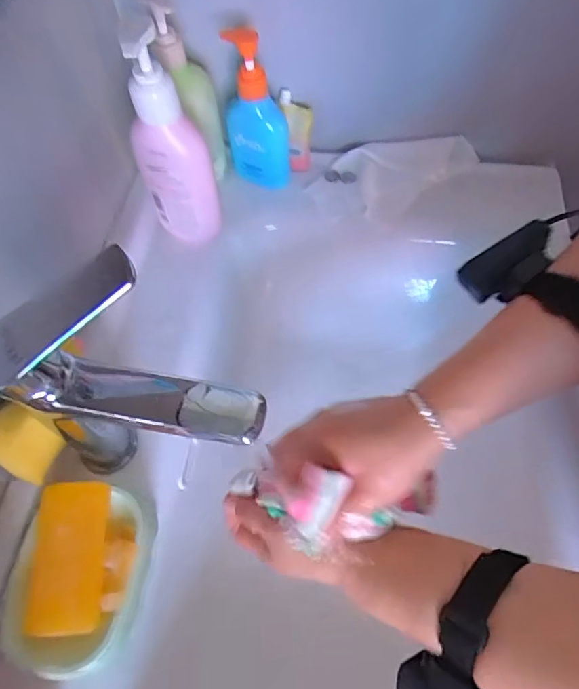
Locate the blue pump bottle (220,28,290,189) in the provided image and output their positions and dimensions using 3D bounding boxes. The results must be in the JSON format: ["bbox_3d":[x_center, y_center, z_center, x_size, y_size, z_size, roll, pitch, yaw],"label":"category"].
[{"bbox_3d":[-0.036,-0.246,0.526,0.068,0.162,0.048,-6,63,-1],"label":"blue pump bottle"}]

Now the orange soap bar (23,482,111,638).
[{"bbox_3d":[-0.165,0.158,0.362,0.049,0.022,0.102,7,64,-19],"label":"orange soap bar"}]

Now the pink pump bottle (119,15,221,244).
[{"bbox_3d":[-0.112,-0.183,0.458,0.063,0.211,0.055,-33,67,-14],"label":"pink pump bottle"}]

